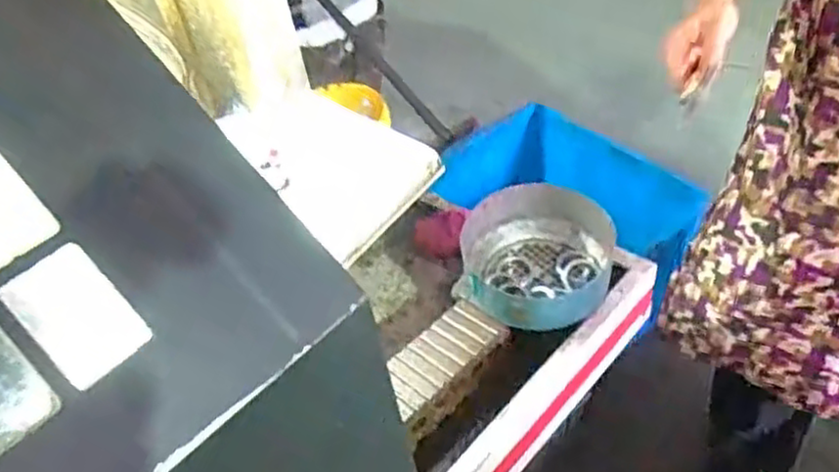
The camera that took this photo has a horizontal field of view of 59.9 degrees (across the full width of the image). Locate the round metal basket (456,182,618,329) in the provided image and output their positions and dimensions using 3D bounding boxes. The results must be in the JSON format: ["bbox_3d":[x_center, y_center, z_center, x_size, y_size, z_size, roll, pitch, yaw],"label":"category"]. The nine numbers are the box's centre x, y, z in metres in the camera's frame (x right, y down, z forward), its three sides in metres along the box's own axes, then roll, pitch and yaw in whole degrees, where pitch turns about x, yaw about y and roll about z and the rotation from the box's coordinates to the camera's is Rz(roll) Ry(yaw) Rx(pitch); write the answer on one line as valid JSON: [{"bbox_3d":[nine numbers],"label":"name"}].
[{"bbox_3d":[0.162,0.019,0.977,0.190,0.073,0.236,14,50,20],"label":"round metal basket"}]

